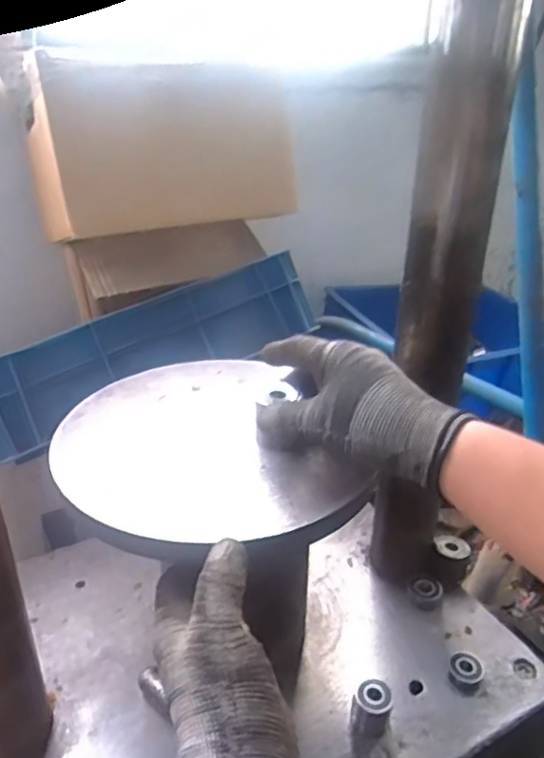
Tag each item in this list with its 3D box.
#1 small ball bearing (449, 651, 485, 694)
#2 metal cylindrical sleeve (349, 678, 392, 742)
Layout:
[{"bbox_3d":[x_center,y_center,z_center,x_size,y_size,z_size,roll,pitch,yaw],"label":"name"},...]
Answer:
[{"bbox_3d":[0.172,0.259,0.526,0.028,0.013,0.035,14,30,24],"label":"small ball bearing"},{"bbox_3d":[0.080,0.267,0.480,0.029,0.035,0.031,10,28,17],"label":"metal cylindrical sleeve"}]

